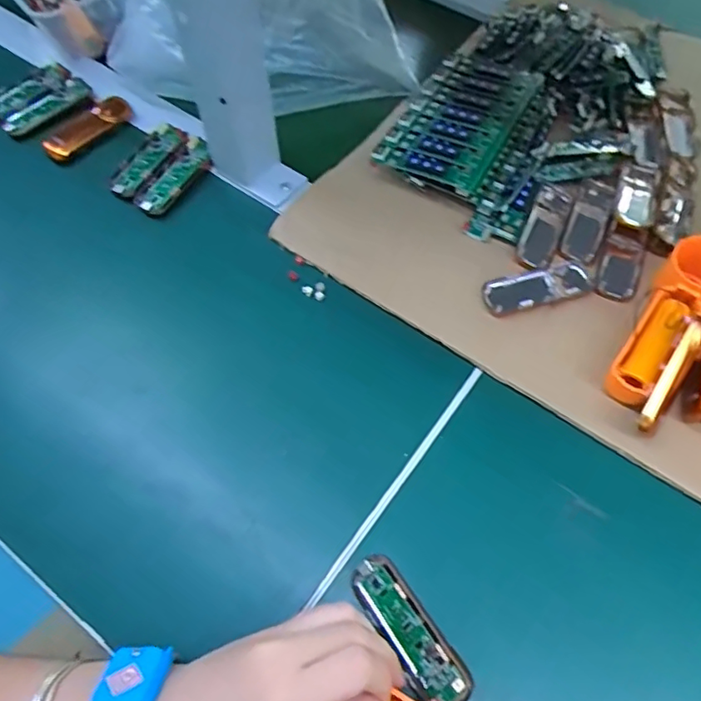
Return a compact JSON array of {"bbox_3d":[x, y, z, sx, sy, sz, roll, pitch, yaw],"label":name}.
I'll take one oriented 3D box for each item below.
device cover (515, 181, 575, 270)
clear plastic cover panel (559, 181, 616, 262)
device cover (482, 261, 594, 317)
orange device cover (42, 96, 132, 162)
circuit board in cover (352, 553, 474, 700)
[{"bbox_3d":[0.151,-0.098,0.443,0.026,0.006,0.085,22,63,12],"label":"device cover"},{"bbox_3d":[0.188,-0.102,0.451,0.028,0.005,0.086,23,64,12],"label":"clear plastic cover panel"},{"bbox_3d":[0.137,-0.048,0.418,0.083,0.005,0.029,-14,62,-8],"label":"device cover"},{"bbox_3d":[-0.230,-0.193,0.501,0.035,0.016,0.082,38,68,19],"label":"orange device cover"},{"bbox_3d":[0.031,0.150,0.308,0.031,0.006,0.083,-49,59,12],"label":"circuit board in cover"}]

